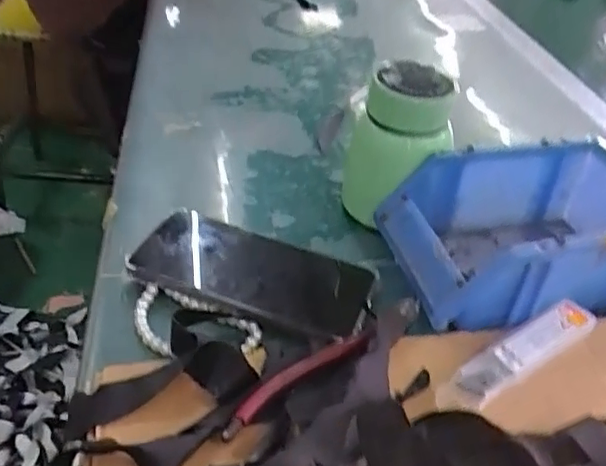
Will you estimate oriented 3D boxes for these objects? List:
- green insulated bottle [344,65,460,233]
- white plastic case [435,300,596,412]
[{"bbox_3d":[0.075,-0.064,0.469,0.068,0.125,0.068,-11,40,-19],"label":"green insulated bottle"},{"bbox_3d":[0.133,0.072,0.367,0.122,0.011,0.025,-22,45,-30],"label":"white plastic case"}]

